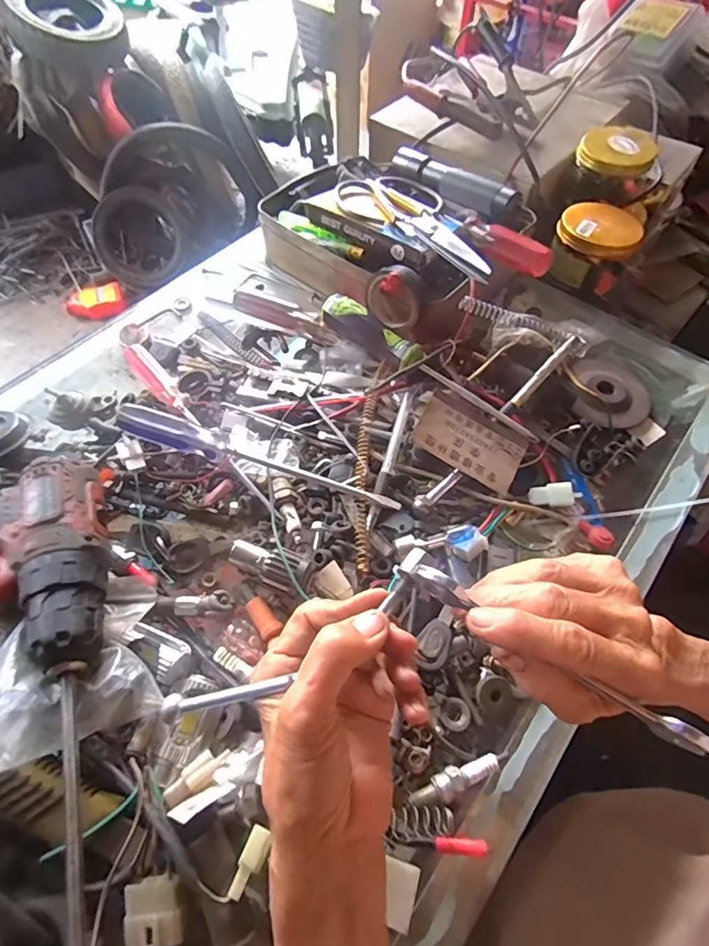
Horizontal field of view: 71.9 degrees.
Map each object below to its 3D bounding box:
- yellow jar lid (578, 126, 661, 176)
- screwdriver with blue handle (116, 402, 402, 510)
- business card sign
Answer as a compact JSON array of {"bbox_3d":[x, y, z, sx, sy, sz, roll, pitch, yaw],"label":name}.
[{"bbox_3d":[0.297,-0.367,0.552,0.080,0.015,0.082,22,60,11],"label":"yellow jar lid"},{"bbox_3d":[-0.077,-0.014,0.381,0.229,0.022,0.024,16,59,7],"label":"screwdriver with blue handle"},{"bbox_3d":[0.095,-0.027,0.393,0.088,0.004,0.053,31,71,-2],"label":"business card sign"}]

